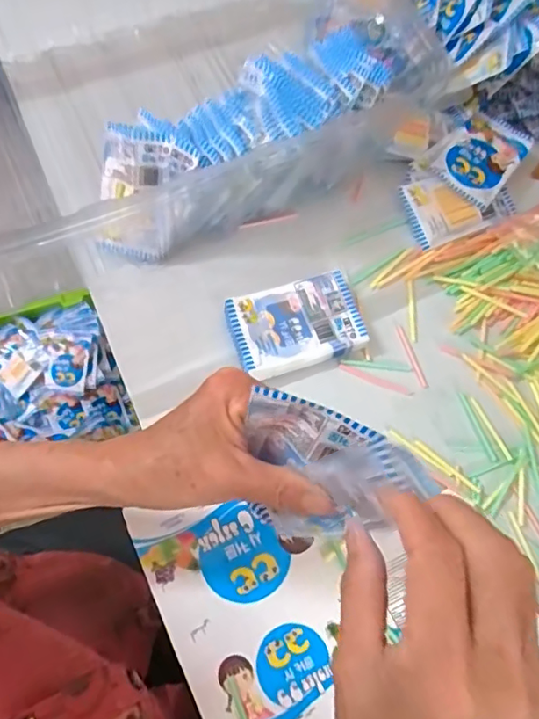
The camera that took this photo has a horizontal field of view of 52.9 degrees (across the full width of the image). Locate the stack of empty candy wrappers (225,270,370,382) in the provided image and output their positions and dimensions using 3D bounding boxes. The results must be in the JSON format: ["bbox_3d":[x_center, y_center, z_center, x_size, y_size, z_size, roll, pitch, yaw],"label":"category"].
[{"bbox_3d":[0.023,-0.028,0.454,0.106,0.023,0.072,-18,72,-10],"label":"stack of empty candy wrappers"}]

